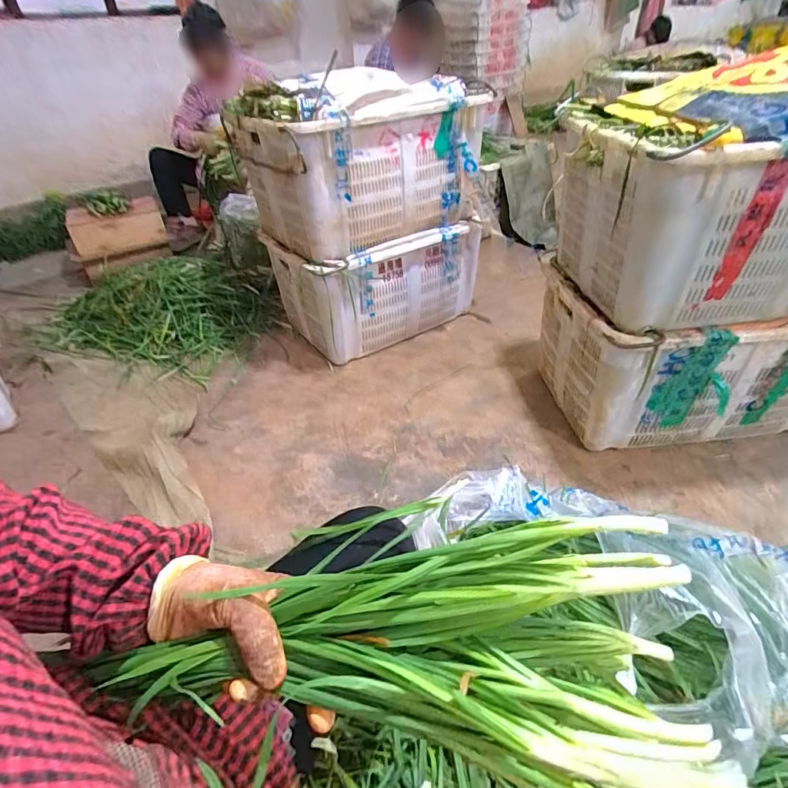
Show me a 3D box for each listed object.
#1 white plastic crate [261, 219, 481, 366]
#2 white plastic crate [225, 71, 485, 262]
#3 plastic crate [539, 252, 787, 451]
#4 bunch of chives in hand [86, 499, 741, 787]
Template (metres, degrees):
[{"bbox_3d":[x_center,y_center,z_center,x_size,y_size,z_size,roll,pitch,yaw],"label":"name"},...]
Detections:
[{"bbox_3d":[-0.048,-0.379,1.578,0.609,0.372,0.340,-27,45,-28],"label":"white plastic crate"},{"bbox_3d":[-0.085,-0.658,1.303,0.578,0.386,0.332,-27,45,-28],"label":"white plastic crate"},{"bbox_3d":[0.728,-0.108,1.197,0.612,0.389,0.421,-5,38,-4],"label":"plastic crate"},{"bbox_3d":[-0.008,0.171,0.296,0.352,0.104,0.142,-6,38,10],"label":"bunch of chives in hand"}]

